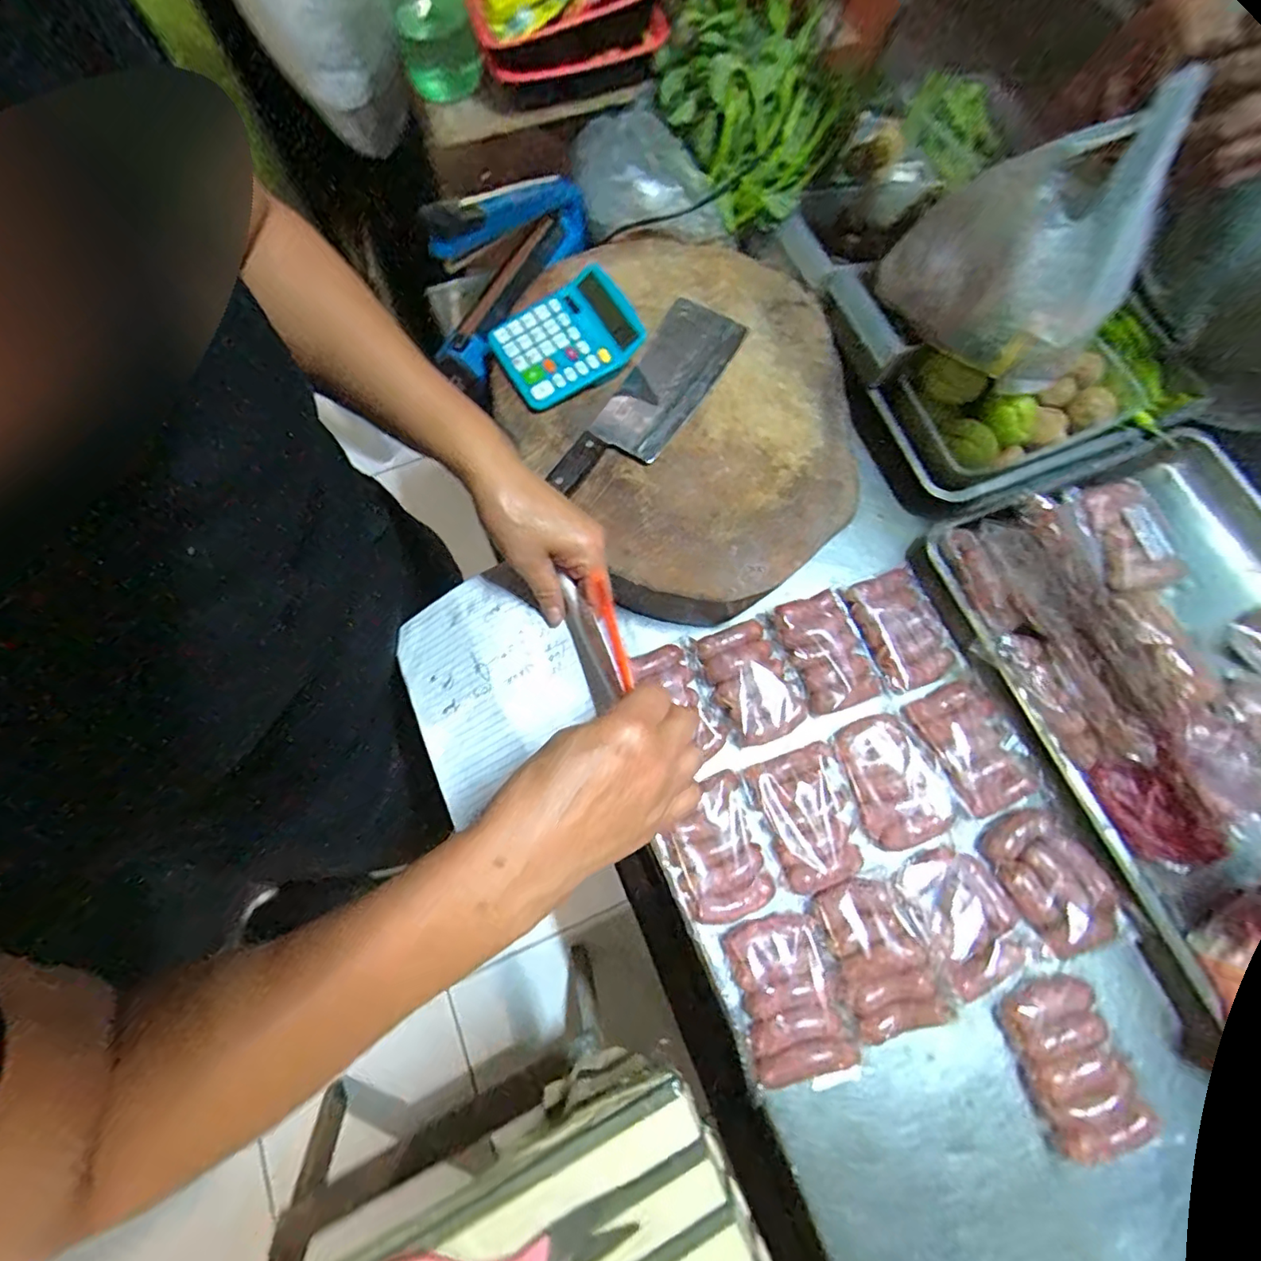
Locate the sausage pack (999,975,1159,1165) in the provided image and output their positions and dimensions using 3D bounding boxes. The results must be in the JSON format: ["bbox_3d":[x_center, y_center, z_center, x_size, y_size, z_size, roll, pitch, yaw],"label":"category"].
[{"bbox_3d":[0.397,0.387,0.499,0.092,0.032,0.134,-19,74,-5],"label":"sausage pack"}]

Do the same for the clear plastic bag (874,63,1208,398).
[{"bbox_3d":[0.386,-0.382,0.545,0.131,0.177,0.210,-40,77,-11],"label":"clear plastic bag"}]

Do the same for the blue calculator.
[{"bbox_3d":[-0.070,-0.319,0.610,0.150,0.033,0.118,-33,76,-9],"label":"blue calculator"}]

